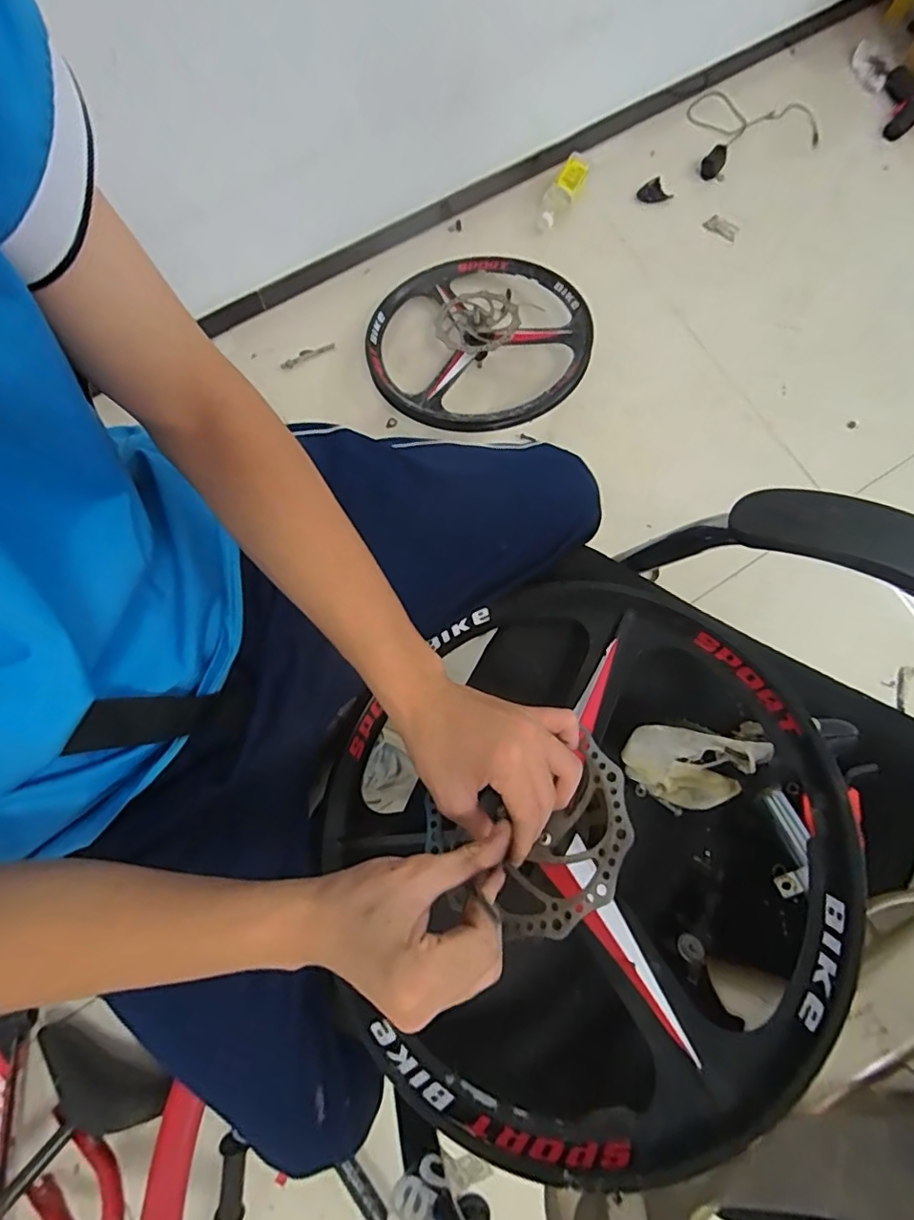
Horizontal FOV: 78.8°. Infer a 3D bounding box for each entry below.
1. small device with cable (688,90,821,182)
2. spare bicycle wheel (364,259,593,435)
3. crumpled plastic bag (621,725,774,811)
[{"bbox_3d":[0.671,-1.099,1.266,0.323,0.035,0.230,-14,80,-5],"label":"small device with cable"},{"bbox_3d":[0.040,-0.495,1.032,0.407,0.094,0.389,0,79,-2],"label":"spare bicycle wheel"},{"bbox_3d":[0.197,0.136,0.468,0.114,0.098,0.061,10,78,1],"label":"crumpled plastic bag"}]

